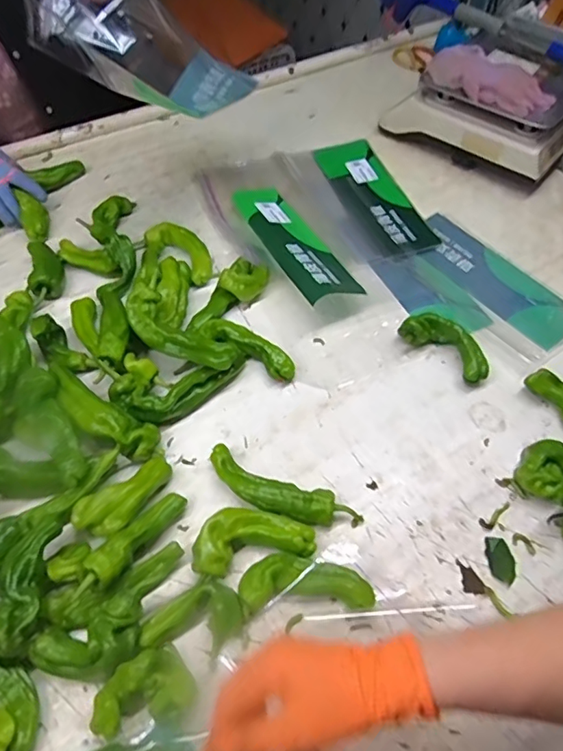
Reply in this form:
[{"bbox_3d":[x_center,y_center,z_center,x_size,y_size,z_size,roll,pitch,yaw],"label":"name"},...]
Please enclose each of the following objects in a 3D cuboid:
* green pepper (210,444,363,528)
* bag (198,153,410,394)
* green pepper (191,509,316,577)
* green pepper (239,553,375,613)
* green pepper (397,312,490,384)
[{"bbox_3d":[-0.002,0.130,0.591,0.180,0.033,0.048,21,58,13],"label":"green pepper"},{"bbox_3d":[0.018,-0.199,0.804,0.173,0.042,0.474,-23,59,-16],"label":"bag"},{"bbox_3d":[-0.032,0.170,0.561,0.125,0.036,0.063,-11,56,-9],"label":"green pepper"},{"bbox_3d":[0.024,0.206,0.532,0.126,0.034,0.050,0,55,-1],"label":"green pepper"},{"bbox_3d":[0.221,-0.039,0.710,0.123,0.041,0.048,37,62,22],"label":"green pepper"}]

